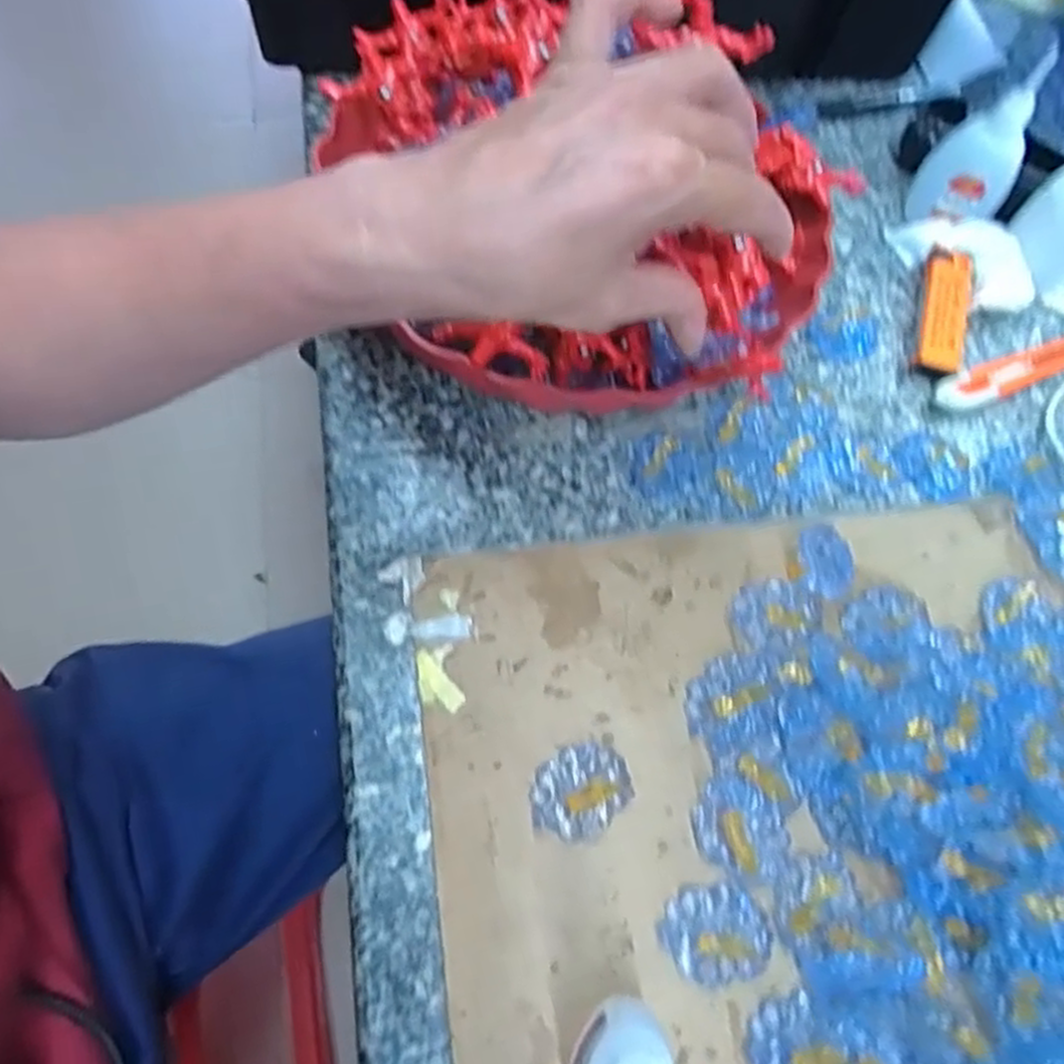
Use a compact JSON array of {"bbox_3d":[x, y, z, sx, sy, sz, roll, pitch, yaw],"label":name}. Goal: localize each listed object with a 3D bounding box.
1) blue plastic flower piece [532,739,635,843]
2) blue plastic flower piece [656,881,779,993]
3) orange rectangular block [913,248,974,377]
[{"bbox_3d":[0.017,0.096,0.293,0.032,0.013,0.038,41,67,14],"label":"blue plastic flower piece"},{"bbox_3d":[0.065,0.140,0.275,0.037,0.009,0.032,-10,66,-11],"label":"blue plastic flower piece"},{"bbox_3d":[0.219,-0.118,0.422,0.024,0.021,0.080,18,64,3],"label":"orange rectangular block"}]

